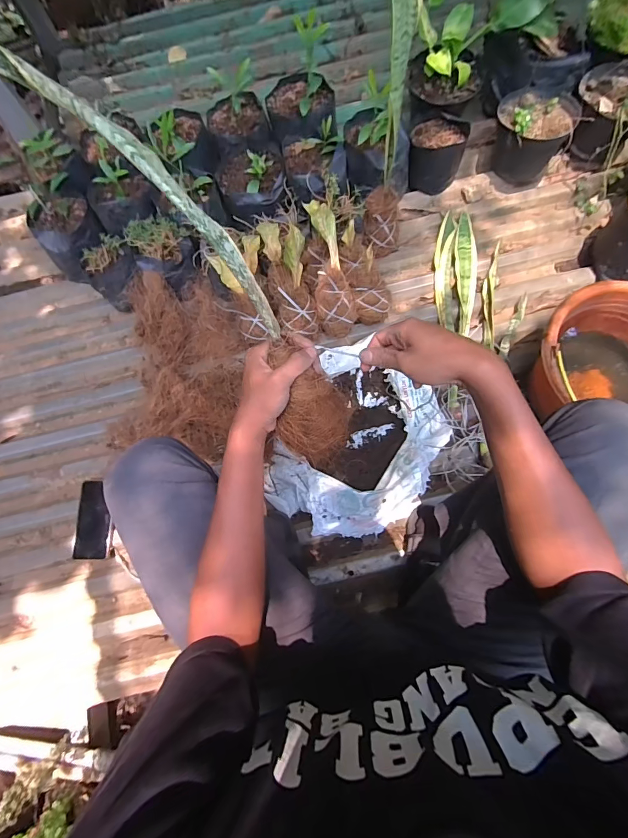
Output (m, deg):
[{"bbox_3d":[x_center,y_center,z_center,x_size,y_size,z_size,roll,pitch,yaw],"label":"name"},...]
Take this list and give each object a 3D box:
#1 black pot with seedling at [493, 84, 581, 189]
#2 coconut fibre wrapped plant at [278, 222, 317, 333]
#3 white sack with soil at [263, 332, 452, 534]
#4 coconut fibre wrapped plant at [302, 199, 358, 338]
[{"bbox_3d":[0.515,-0.683,0.931,0.166,0.144,0.174,14,77,5],"label":"black pot with seedling"},{"bbox_3d":[-0.038,-0.285,0.790,0.077,0.206,0.077,-4,40,1],"label":"coconut fibre wrapped plant"},{"bbox_3d":[0.098,0.038,0.780,0.292,0.106,0.400,27,79,8],"label":"white sack with soil"},{"bbox_3d":[0.032,-0.331,0.823,0.081,0.090,0.255,-11,109,-1],"label":"coconut fibre wrapped plant"}]

